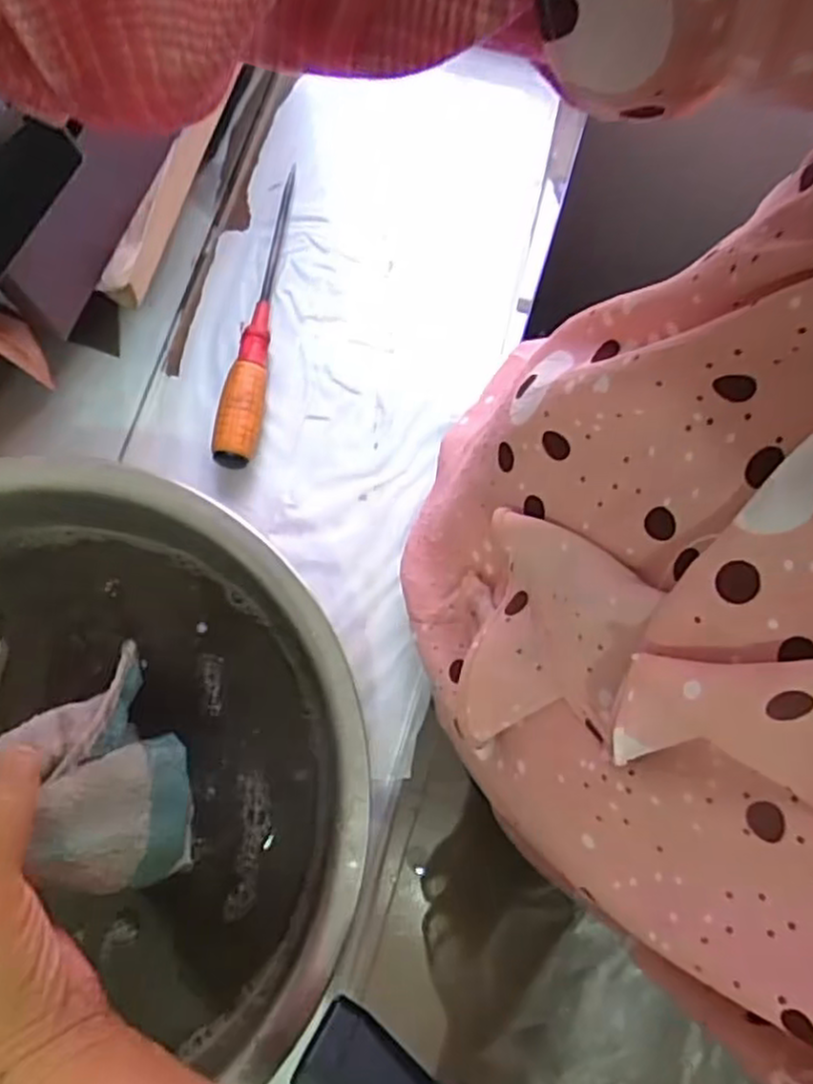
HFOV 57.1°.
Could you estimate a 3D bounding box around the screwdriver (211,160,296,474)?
[{"bbox_3d":[-0.099,-0.149,0.503,0.026,0.032,0.210,5,76,2],"label":"screwdriver"}]

